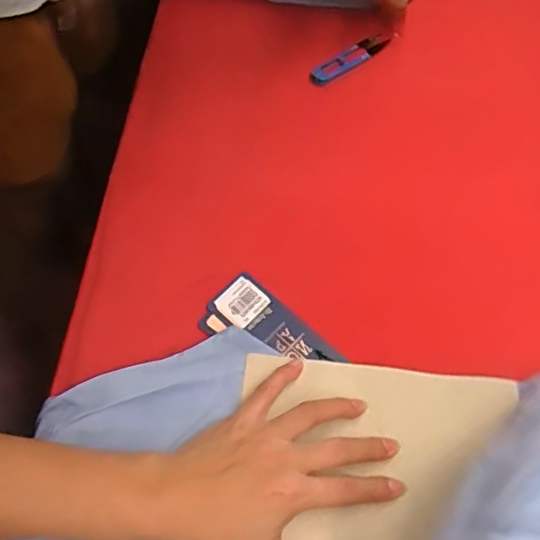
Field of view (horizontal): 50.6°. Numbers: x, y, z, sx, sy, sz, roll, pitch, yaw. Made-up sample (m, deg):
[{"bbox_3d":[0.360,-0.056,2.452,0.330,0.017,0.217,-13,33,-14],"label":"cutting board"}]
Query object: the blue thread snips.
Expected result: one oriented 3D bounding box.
[{"bbox_3d":[0.082,-0.215,0.582,0.103,0.009,0.021,-36,73,-22],"label":"blue thread snips"}]

